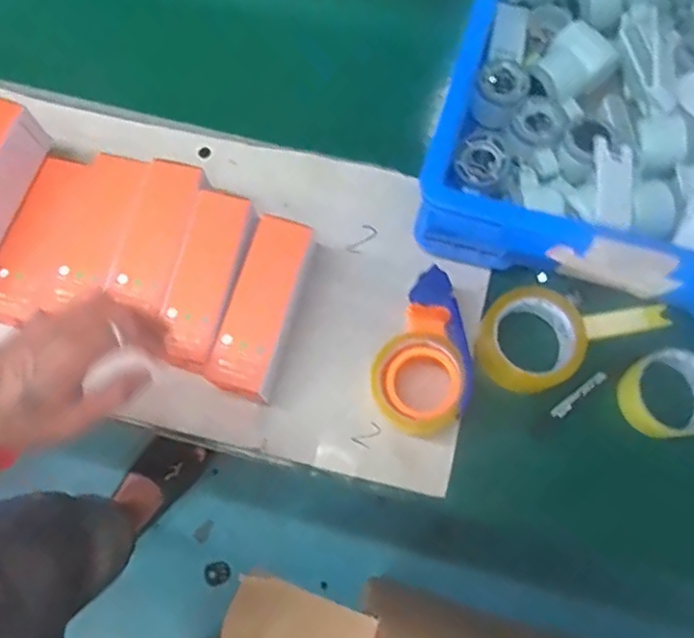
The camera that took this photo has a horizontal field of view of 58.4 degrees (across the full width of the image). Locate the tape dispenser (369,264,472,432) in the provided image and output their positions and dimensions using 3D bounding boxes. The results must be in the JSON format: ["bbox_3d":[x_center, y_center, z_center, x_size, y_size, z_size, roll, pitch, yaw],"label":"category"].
[{"bbox_3d":[0.083,0.036,0.621,0.098,0.058,0.151,23,75,6],"label":"tape dispenser"}]

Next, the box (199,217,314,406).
[{"bbox_3d":[-0.085,-0.010,0.634,0.055,0.065,0.179,15,75,4],"label":"box"}]

